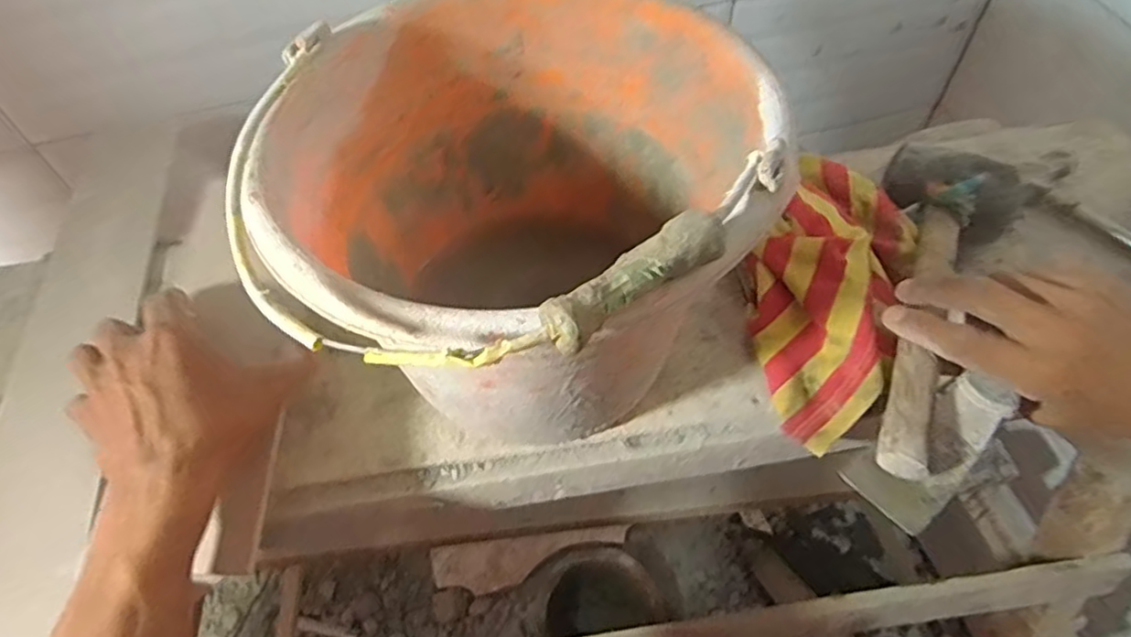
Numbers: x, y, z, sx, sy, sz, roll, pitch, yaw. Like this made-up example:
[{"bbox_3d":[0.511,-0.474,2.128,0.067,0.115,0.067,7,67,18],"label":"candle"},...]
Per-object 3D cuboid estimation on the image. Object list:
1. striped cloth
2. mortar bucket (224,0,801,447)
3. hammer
[{"bbox_3d":[0.186,-0.024,0.467,0.116,0.060,0.226,14,70,11],"label":"striped cloth"},{"bbox_3d":[-0.021,-0.052,0.408,0.271,0.221,0.258,-1,55,1],"label":"mortar bucket"},{"bbox_3d":[0.240,-0.022,0.456,0.095,0.051,0.302,25,53,18],"label":"hammer"}]

